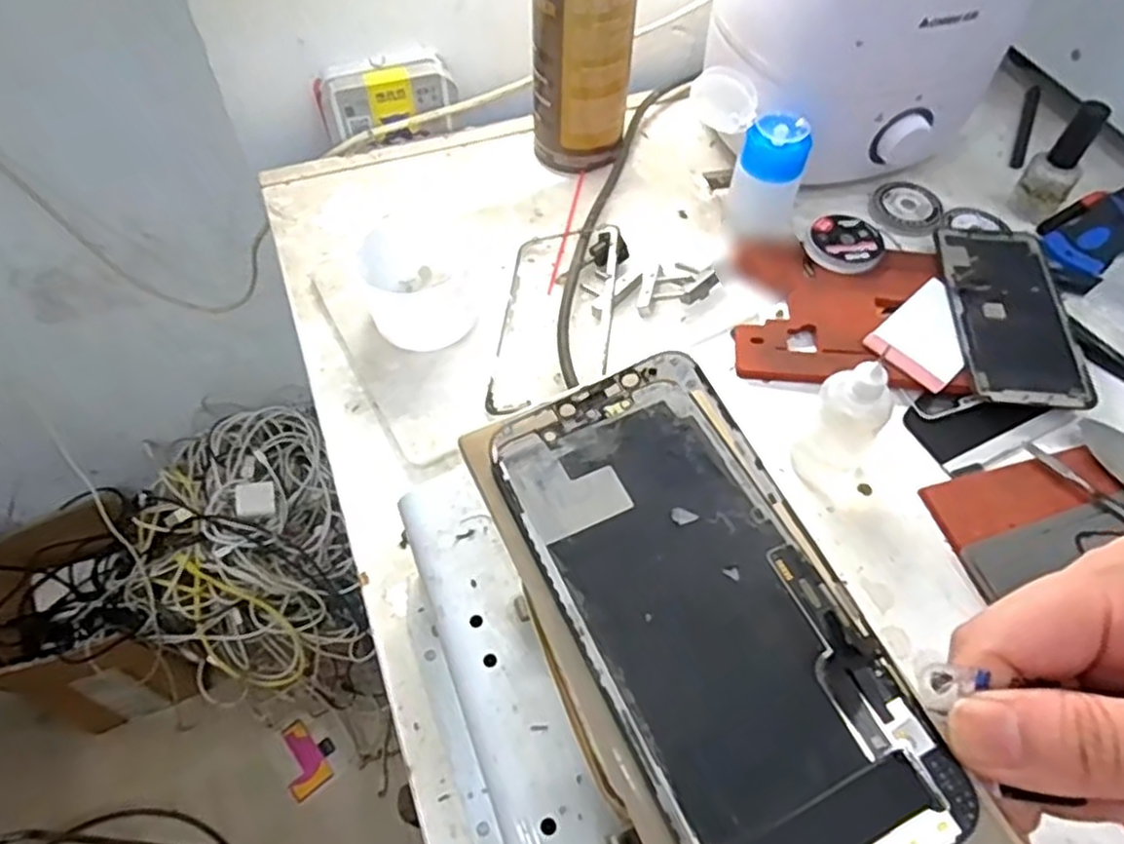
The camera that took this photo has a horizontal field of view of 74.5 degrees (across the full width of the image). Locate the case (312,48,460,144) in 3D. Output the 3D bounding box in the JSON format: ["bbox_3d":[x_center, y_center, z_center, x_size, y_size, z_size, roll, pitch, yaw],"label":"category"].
[{"bbox_3d":[-0.125,-0.234,0.536,0.096,0.049,0.031,-16,58,-12],"label":"case"}]

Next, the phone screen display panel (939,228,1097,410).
[{"bbox_3d":[0.274,-0.068,0.451,0.067,0.009,0.139,6,56,2],"label":"phone screen display panel"}]

